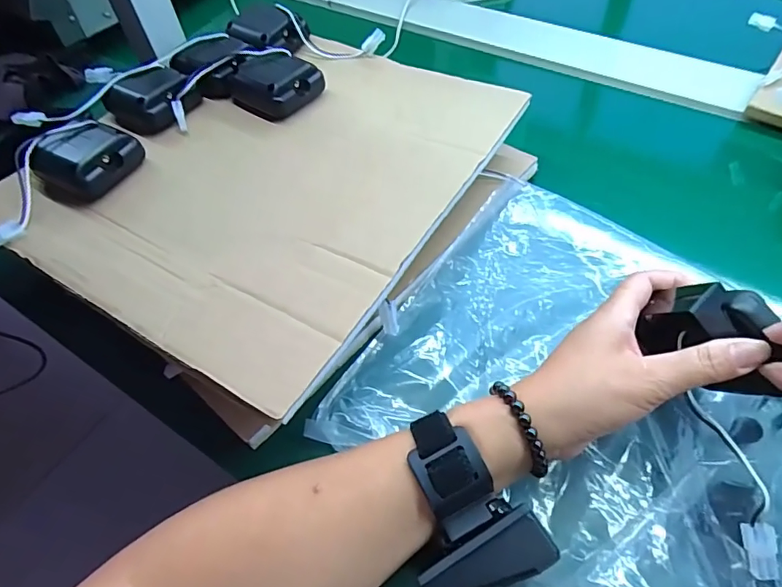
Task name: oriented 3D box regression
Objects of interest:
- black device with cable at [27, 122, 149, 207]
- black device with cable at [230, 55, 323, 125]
[{"bbox_3d":[-0.245,-0.105,0.391,0.059,0.033,0.071,22,59,18],"label":"black device with cable"},{"bbox_3d":[-0.108,-0.193,0.448,0.070,0.028,0.064,28,61,22],"label":"black device with cable"}]

